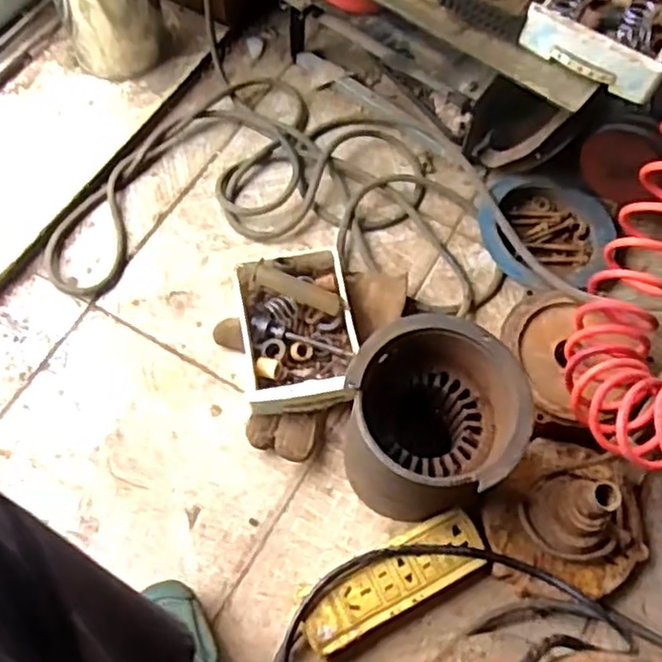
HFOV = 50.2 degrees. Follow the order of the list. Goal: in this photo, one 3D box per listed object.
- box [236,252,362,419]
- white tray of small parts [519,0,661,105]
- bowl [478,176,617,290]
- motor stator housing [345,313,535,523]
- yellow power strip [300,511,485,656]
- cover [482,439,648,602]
[{"bbox_3d":[-0.036,0.002,0.774,0.119,0.063,0.177,-8,67,-5],"label":"box"},{"bbox_3d":[0.281,-0.316,0.680,0.134,0.040,0.179,30,69,11],"label":"white tray of small parts"},{"bbox_3d":[0.258,-0.121,0.841,0.156,0.049,0.149,1,66,-2],"label":"bowl"},{"bbox_3d":[0.085,0.088,0.652,0.132,0.195,0.143,1,66,-2],"label":"motor stator housing"},{"bbox_3d":[0.060,0.241,0.683,0.184,0.031,0.060,-25,70,-12],"label":"yellow power strip"},{"bbox_3d":[0.233,0.172,0.662,0.153,0.123,0.148,16,67,5],"label":"cover"}]

